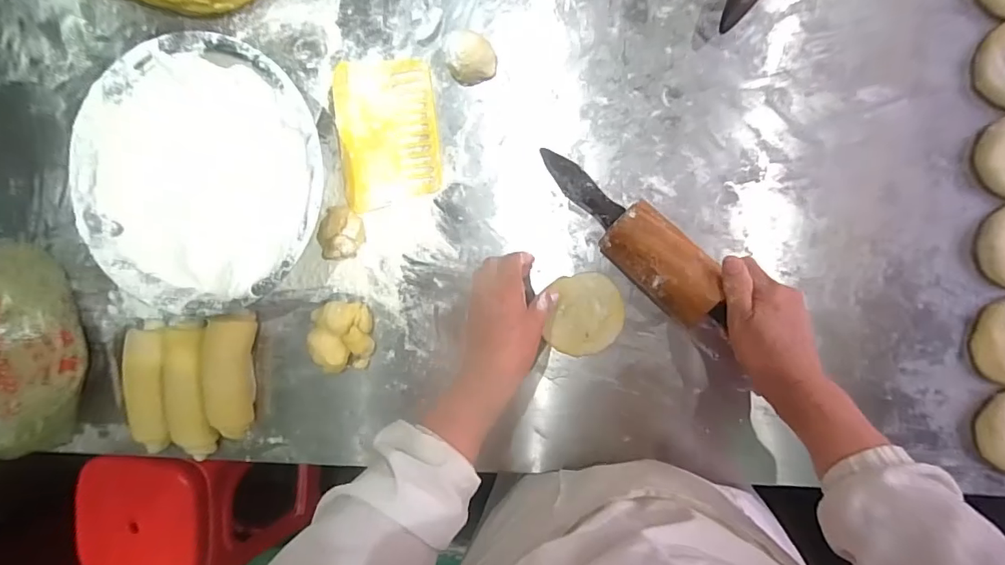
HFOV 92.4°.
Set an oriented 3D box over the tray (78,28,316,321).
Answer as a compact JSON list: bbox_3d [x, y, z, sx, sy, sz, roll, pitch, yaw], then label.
[{"bbox_3d":[-0.315,-0.113,0.533,0.268,0.083,0.273,-33,87,8],"label":"tray"}]

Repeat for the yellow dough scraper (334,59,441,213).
[{"bbox_3d":[-0.130,-0.169,0.541,0.112,0.009,0.160,-6,91,8],"label":"yellow dough scraper"}]

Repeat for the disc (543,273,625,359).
[{"bbox_3d":[0.088,0.034,0.513,0.079,0.008,0.085,0,92,8],"label":"disc"}]

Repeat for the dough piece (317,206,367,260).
[{"bbox_3d":[-0.182,-0.056,0.543,0.047,0.029,0.059,-4,92,8],"label":"dough piece"}]

